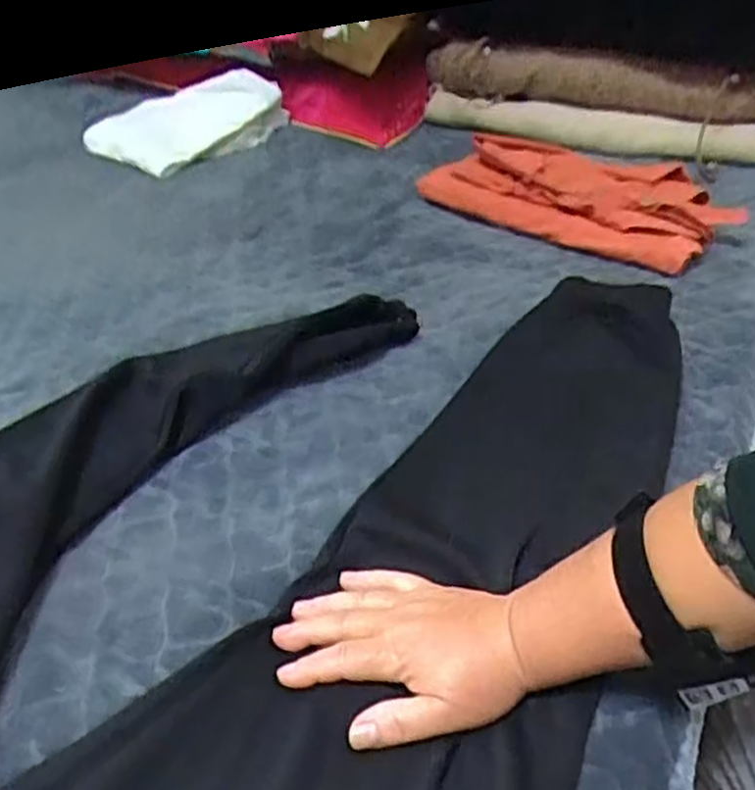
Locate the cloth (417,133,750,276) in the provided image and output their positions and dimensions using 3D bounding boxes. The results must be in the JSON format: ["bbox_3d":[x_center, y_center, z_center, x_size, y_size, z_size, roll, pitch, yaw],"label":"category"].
[{"bbox_3d":[0.252,-0.250,0.953,0.349,0.079,0.203,28,48,34],"label":"cloth"}]

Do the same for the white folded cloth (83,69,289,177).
[{"bbox_3d":[-0.271,-0.392,1.120,0.170,0.086,0.224,21,45,29],"label":"white folded cloth"}]

